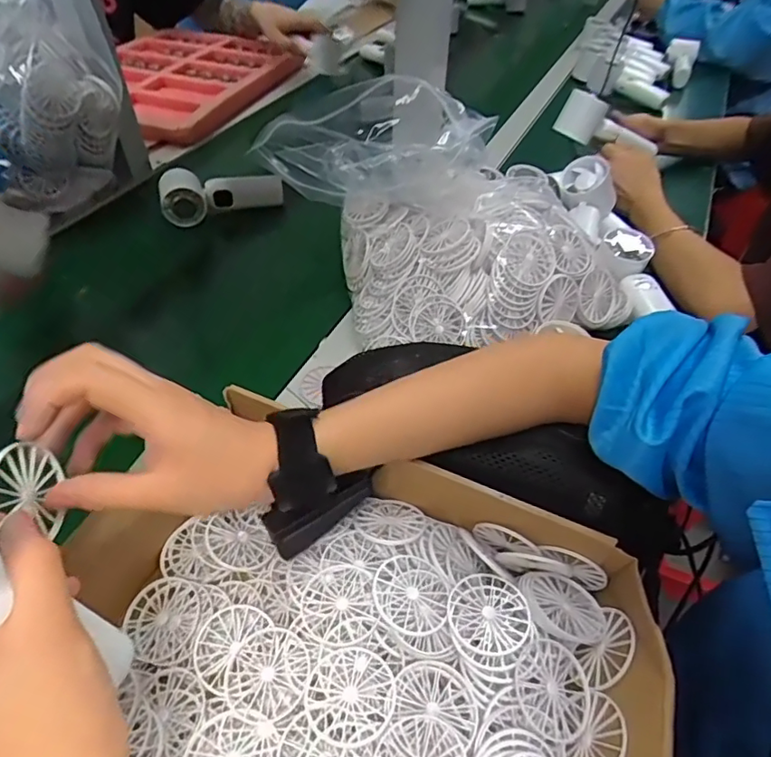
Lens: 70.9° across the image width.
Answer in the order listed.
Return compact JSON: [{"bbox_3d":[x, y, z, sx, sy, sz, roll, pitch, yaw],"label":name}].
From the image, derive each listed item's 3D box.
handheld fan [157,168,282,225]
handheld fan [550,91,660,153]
[{"bbox_3d":[-0.217,-0.248,0.716,0.152,0.053,0.042,-18,51,-20],"label":"handheld fan"},{"bbox_3d":[0.317,-0.343,0.748,0.163,0.062,0.051,16,45,-15],"label":"handheld fan"}]

